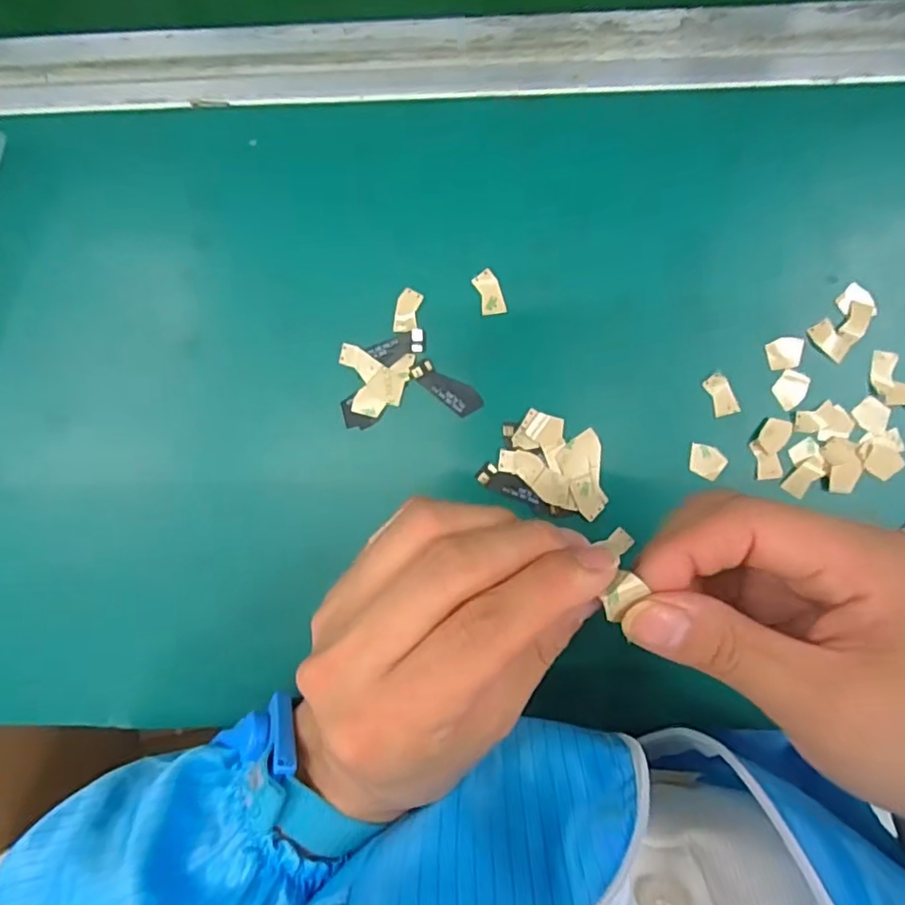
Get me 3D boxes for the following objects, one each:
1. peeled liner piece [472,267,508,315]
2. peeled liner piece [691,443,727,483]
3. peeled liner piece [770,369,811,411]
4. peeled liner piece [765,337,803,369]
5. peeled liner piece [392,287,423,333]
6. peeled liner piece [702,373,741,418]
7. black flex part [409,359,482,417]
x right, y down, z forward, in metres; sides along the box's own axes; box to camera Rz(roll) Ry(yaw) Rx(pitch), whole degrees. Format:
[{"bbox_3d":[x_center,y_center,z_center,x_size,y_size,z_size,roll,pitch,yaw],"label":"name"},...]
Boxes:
[{"bbox_3d":[0.017,-0.075,0.292,0.012,0.004,0.021,-20,90,3],"label":"peeled liner piece"},{"bbox_3d":[0.119,0.004,0.289,0.016,0.004,0.015,0,91,3],"label":"peeled liner piece"},{"bbox_3d":[0.158,-0.029,0.289,0.014,0.004,0.017,41,93,1],"label":"peeled liner piece"},{"bbox_3d":[0.155,-0.046,0.287,0.016,0.004,0.014,-12,91,3],"label":"peeled liner piece"},{"bbox_3d":[-0.021,-0.067,0.293,0.011,0.004,0.020,12,92,3],"label":"peeled liner piece"},{"bbox_3d":[0.126,-0.027,0.289,0.011,0.004,0.020,-23,90,3],"label":"peeled liner piece"},{"bbox_3d":[-0.003,-0.031,0.294,0.036,0.004,0.013,39,93,1],"label":"black flex part"}]

